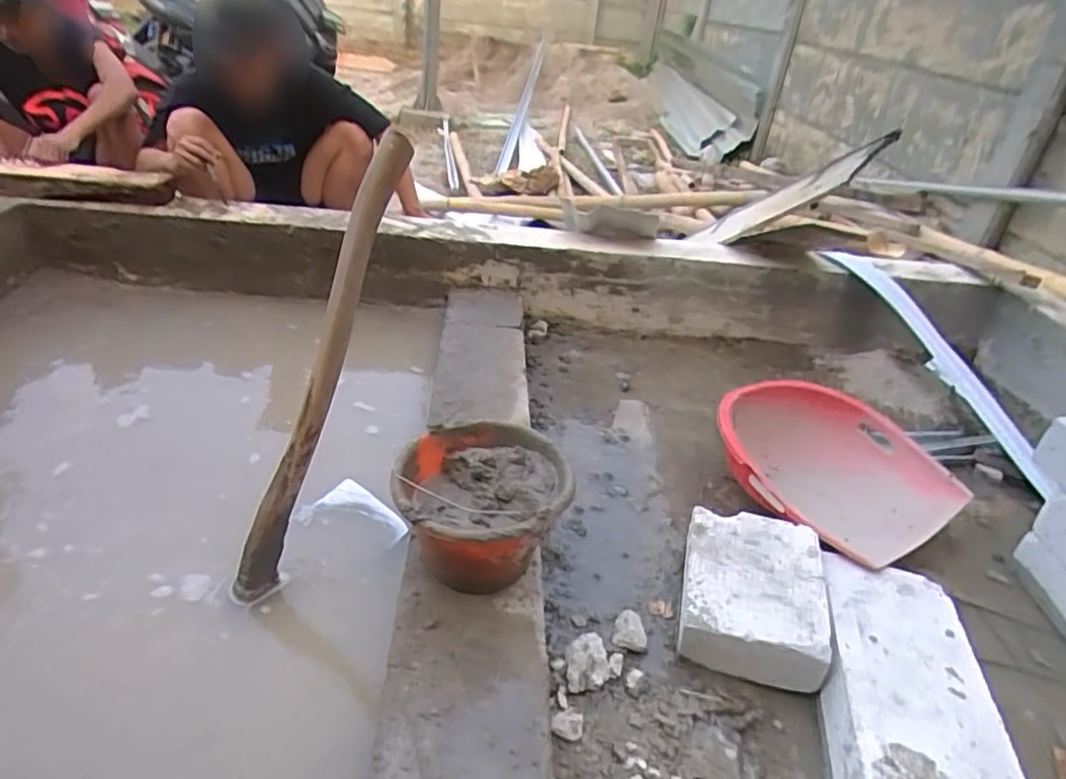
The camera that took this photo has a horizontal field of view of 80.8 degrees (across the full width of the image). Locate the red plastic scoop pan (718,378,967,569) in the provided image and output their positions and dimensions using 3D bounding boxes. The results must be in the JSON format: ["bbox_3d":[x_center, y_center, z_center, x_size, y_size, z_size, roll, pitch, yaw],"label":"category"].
[{"bbox_3d":[0.568,0.129,1.215,0.500,0.103,0.426,-17,39,-32],"label":"red plastic scoop pan"}]

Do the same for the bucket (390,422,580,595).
[{"bbox_3d":[-0.070,0.166,0.874,0.222,0.144,0.223,5,32,-3],"label":"bucket"}]

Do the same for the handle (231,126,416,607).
[{"bbox_3d":[-0.276,0.010,0.794,0.045,0.653,0.061,6,26,-41],"label":"handle"}]

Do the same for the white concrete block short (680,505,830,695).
[{"bbox_3d":[0.328,0.312,0.963,0.199,0.111,0.240,12,33,9],"label":"white concrete block short"}]

